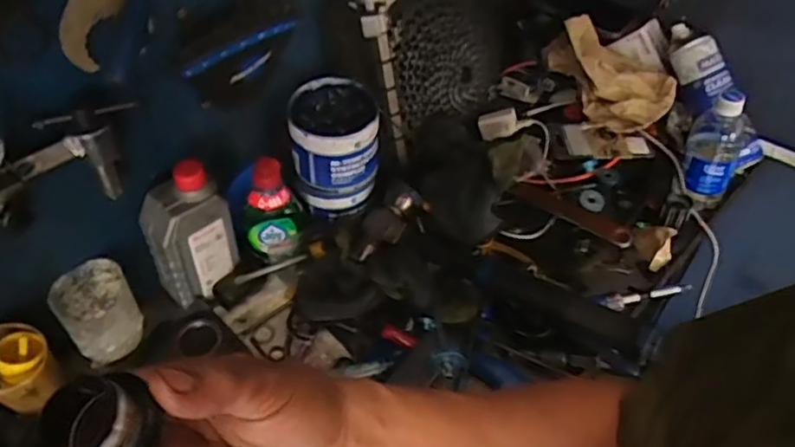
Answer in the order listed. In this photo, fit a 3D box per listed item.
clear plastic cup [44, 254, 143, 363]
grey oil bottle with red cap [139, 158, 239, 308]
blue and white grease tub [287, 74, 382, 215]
[{"bbox_3d":[-0.307,0.093,0.658,0.067,0.088,0.066,0,47,0],"label":"clear plastic cup"},{"bbox_3d":[-0.222,0.009,0.671,0.083,0.166,0.049,-24,52,-21],"label":"grey oil bottle with red cap"},{"bbox_3d":[-0.072,-0.089,0.739,0.095,0.133,0.098,0,47,0],"label":"blue and white grease tub"}]

